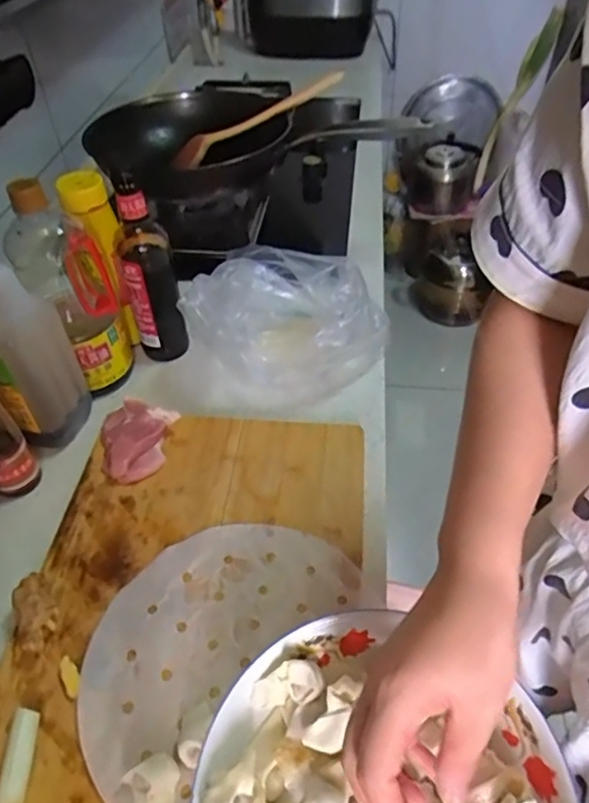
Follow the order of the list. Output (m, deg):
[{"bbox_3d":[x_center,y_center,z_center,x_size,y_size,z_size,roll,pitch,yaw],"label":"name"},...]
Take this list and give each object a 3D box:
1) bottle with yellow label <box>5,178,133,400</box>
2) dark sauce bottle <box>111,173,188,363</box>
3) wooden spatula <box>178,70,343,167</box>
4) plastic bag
[{"bbox_3d":[-0.259,-0.129,0.647,0.098,0.248,0.099,-23,49,-21],"label":"bottle with yellow label"},{"bbox_3d":[-0.176,-0.154,0.690,0.060,0.245,0.056,-12,46,-11],"label":"dark sauce bottle"},{"bbox_3d":[-0.059,-0.436,0.882,0.284,0.027,0.076,-24,48,8],"label":"wooden spatula"},{"bbox_3d":[-0.015,-0.095,0.698,0.191,0.119,0.184,29,52,27],"label":"plastic bag"}]

